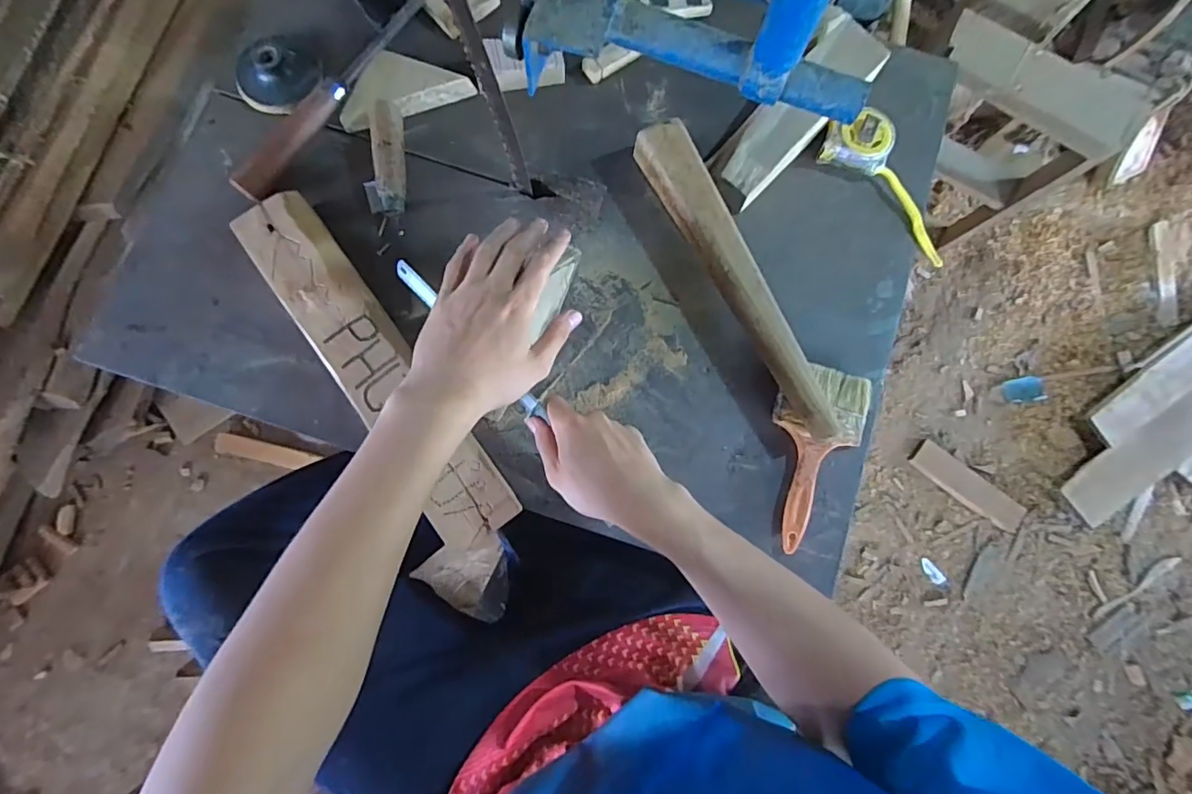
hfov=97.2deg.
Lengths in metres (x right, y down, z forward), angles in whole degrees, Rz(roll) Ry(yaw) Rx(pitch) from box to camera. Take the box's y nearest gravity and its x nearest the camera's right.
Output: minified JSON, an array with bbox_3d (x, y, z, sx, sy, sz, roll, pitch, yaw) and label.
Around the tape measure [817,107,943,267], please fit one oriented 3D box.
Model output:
[{"bbox_3d":[0.331,-0.234,0.578,0.067,0.034,0.189,-43,84,-8],"label":"tape measure"}]

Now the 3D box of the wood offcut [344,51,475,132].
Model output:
[{"bbox_3d":[-0.212,-0.341,0.570,0.143,0.029,0.065,-21,86,-9],"label":"wood offcut"}]

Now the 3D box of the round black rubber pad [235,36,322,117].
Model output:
[{"bbox_3d":[-0.345,-0.353,0.567,0.076,0.034,0.087,45,82,5],"label":"round black rubber pad"}]

